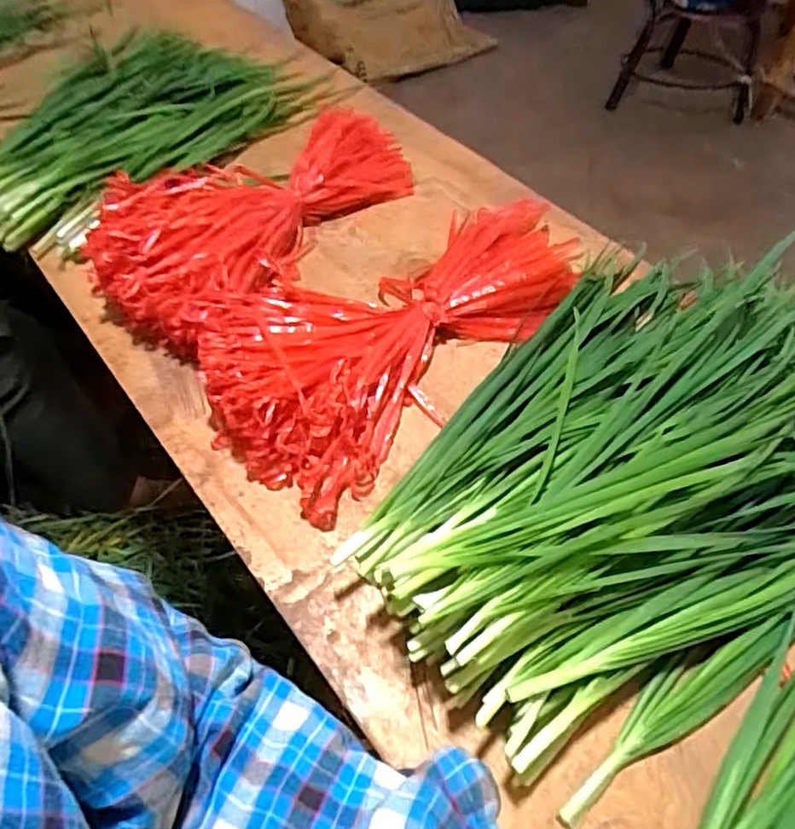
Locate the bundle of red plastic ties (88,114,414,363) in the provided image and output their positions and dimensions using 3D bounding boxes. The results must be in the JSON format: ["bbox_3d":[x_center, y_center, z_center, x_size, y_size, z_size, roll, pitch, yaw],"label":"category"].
[{"bbox_3d":[-0.135,-0.199,0.596,0.173,0.077,0.329,35,63,21],"label":"bundle of red plastic ties"}]

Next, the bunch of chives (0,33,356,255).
[{"bbox_3d":[-0.306,-0.319,0.686,0.271,0.068,0.456,38,64,22],"label":"bunch of chives"}]

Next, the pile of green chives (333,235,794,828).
[{"bbox_3d":[0.168,0.023,0.428,0.409,0.091,0.277,-35,63,-21],"label":"pile of green chives"}]

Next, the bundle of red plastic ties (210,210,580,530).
[{"bbox_3d":[0.003,-0.088,0.532,0.186,0.065,0.367,39,64,23],"label":"bundle of red plastic ties"}]

